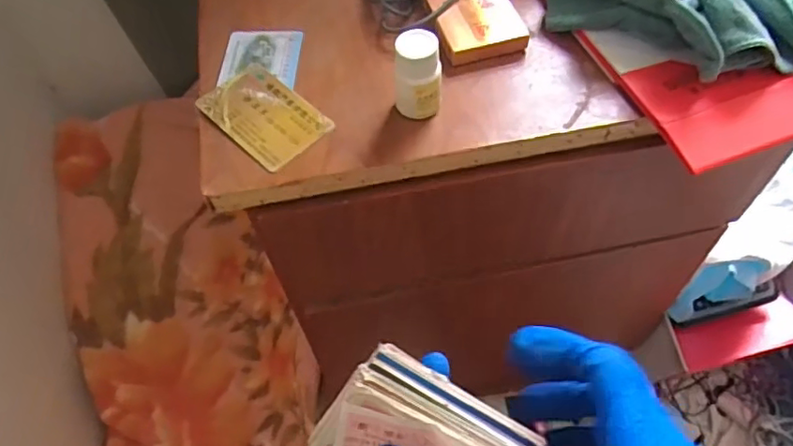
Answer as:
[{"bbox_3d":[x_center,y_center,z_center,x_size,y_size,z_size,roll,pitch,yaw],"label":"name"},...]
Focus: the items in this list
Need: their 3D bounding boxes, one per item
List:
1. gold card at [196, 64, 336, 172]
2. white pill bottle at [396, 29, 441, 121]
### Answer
[{"bbox_3d":[-0.087,-0.071,0.391,0.084,0.004,0.053,40,68,22],"label":"gold card"},{"bbox_3d":[0.014,-0.091,0.372,0.028,0.049,0.029,0,57,4],"label":"white pill bottle"}]

